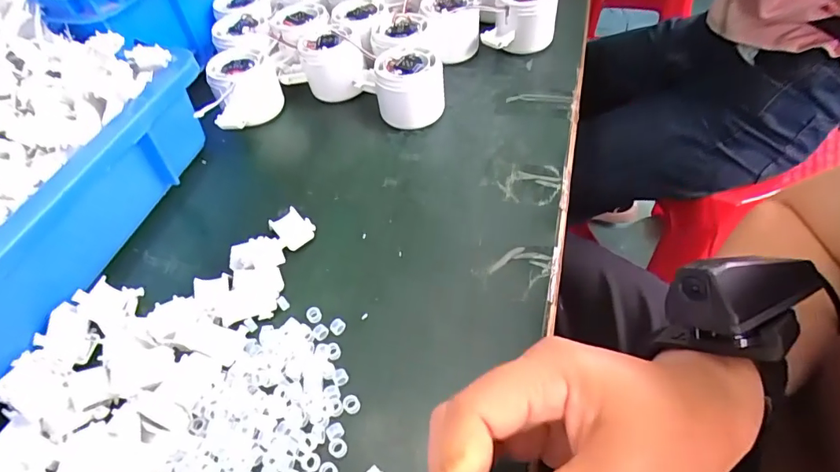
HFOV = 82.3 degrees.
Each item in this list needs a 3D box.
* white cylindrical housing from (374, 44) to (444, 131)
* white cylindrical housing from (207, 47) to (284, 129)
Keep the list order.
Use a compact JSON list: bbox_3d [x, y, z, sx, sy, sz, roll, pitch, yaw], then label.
[{"bbox_3d":[-0.009,-0.132,0.423,0.058,0.053,0.058,-3,50,3],"label":"white cylindrical housing"},{"bbox_3d":[-0.156,-0.130,0.434,0.058,0.050,0.060,-3,50,3],"label":"white cylindrical housing"}]

